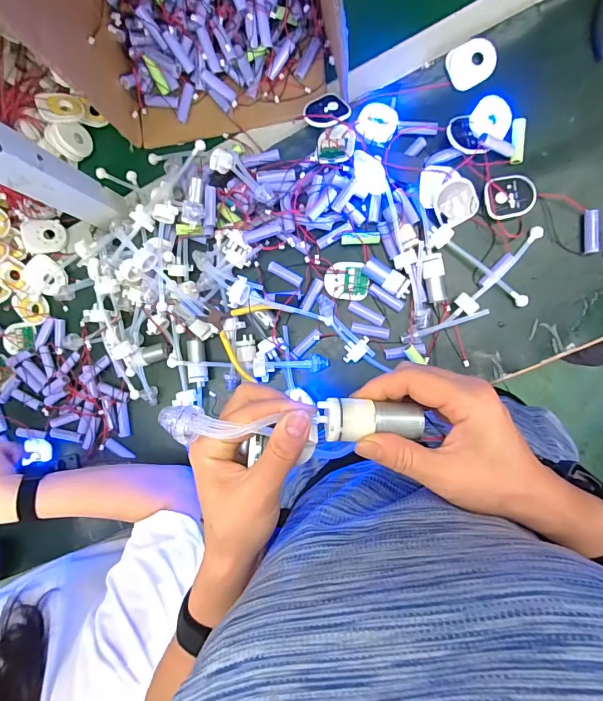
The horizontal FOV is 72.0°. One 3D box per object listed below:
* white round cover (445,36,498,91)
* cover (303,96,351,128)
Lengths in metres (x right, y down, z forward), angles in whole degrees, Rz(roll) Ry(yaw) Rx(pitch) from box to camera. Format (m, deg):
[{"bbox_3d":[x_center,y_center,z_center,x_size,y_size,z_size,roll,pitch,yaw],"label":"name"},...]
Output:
[{"bbox_3d":[0.215,-0.361,0.519,0.062,0.011,0.052,-29,86,9],"label":"white round cover"},{"bbox_3d":[0.032,-0.309,0.535,0.058,0.008,0.046,-30,76,-9],"label":"cover"}]

